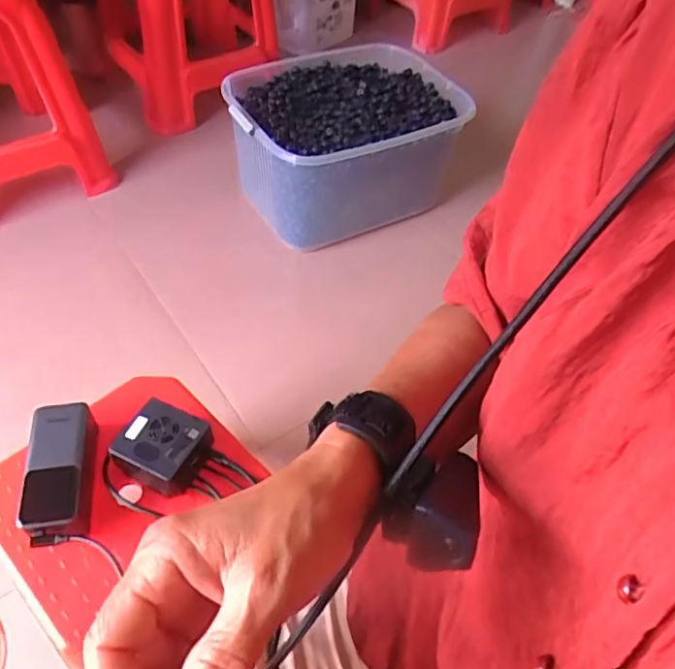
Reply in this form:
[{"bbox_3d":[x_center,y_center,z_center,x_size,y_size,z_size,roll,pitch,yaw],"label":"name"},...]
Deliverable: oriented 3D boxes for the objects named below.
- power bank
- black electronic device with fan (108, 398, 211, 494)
[{"bbox_3d":[-0.265,0.133,0.557,0.057,0.046,0.133,-6,51,-11],"label":"power bank"},{"bbox_3d":[-0.176,0.115,0.589,0.077,0.046,0.069,20,51,10],"label":"black electronic device with fan"}]

